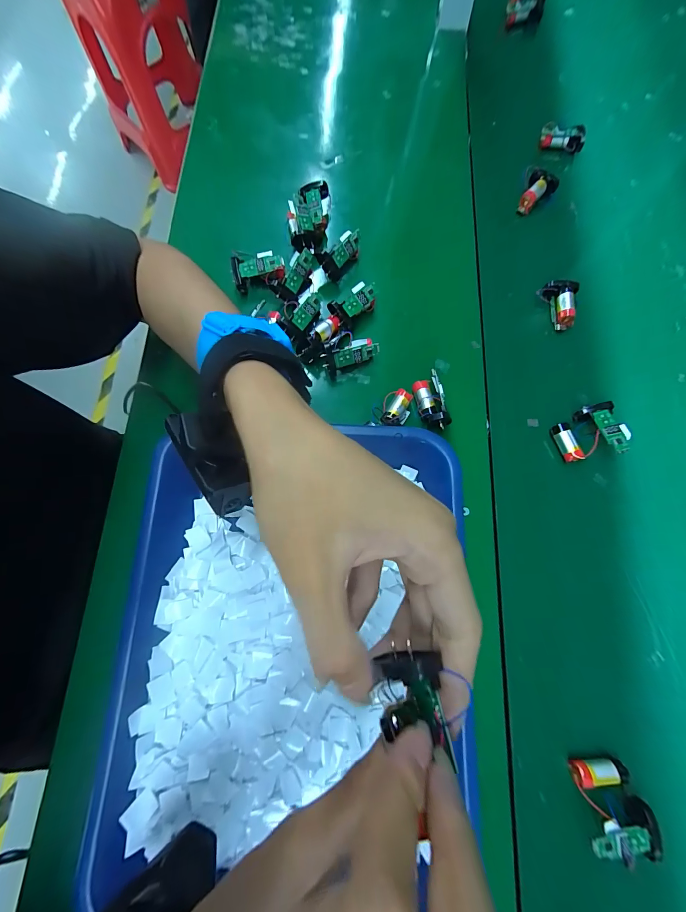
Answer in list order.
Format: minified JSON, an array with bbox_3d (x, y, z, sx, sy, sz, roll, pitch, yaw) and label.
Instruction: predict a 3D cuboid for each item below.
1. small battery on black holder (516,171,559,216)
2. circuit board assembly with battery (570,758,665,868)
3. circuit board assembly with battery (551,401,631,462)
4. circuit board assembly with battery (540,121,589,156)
[{"bbox_3d":[0.226,-0.305,0.395,0.031,0.024,0.048,31,77,8],"label":"small battery on black holder"},{"bbox_3d":[0.197,0.258,0.244,0.049,0.022,0.061,-2,75,-1],"label":"circuit board assembly with battery"},{"bbox_3d":[0.228,-0.022,0.317,0.055,0.026,0.049,-8,75,-2],"label":"circuit board assembly with battery"},{"bbox_3d":[0.269,-0.389,0.419,0.051,0.026,0.015,13,76,3],"label":"circuit board assembly with battery"}]

